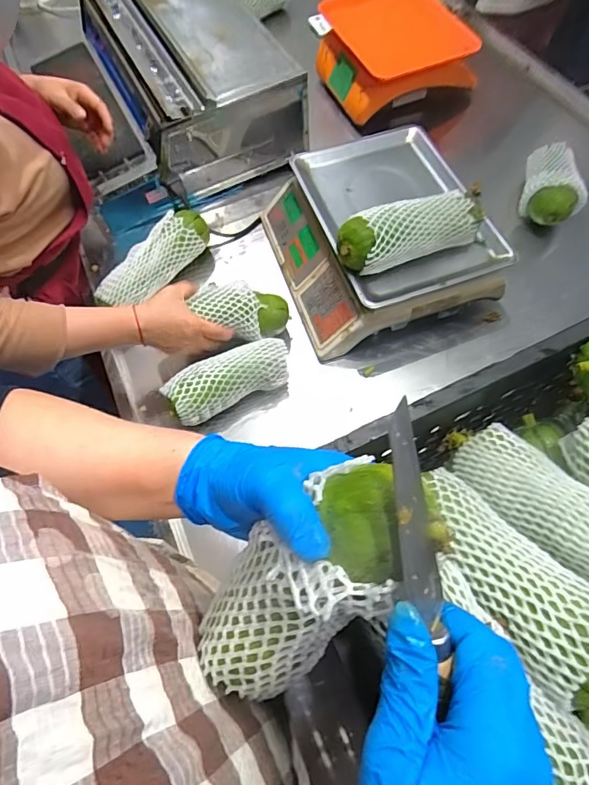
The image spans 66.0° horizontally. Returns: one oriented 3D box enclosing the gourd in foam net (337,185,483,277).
[{"bbox_3d":[0.159,-0.227,0.633,0.200,0.063,0.061,-19,64,-10],"label":"gourd in foam net"}]

